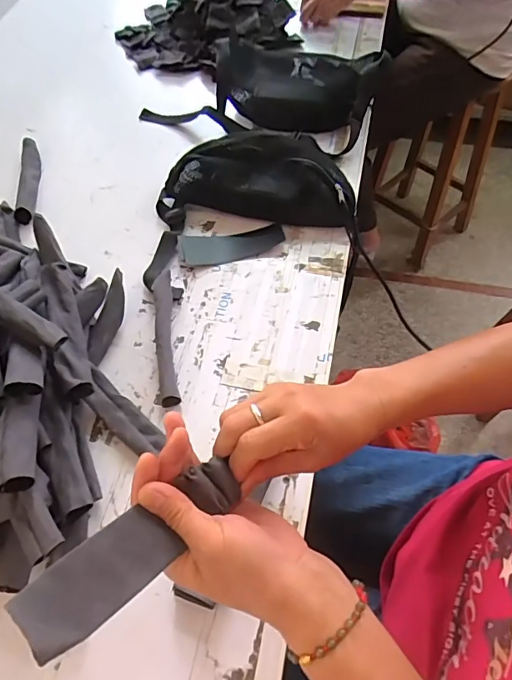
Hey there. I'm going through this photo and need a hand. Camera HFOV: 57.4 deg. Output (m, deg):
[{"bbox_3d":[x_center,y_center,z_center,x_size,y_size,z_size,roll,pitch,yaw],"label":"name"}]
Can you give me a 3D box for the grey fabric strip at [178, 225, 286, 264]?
[{"bbox_3d":[-0.035,-0.140,0.681,0.151,0.012,0.053,-6,59,-2],"label":"grey fabric strip"}]

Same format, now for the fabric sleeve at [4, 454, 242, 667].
[{"bbox_3d":[-0.074,0.129,0.299,0.148,0.019,0.042,-31,62,-33],"label":"fabric sleeve"}]

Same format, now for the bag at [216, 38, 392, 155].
[{"bbox_3d":[0.065,-0.439,0.813,0.279,0.090,0.175,22,62,14],"label":"bag"}]

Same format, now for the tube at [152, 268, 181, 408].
[{"bbox_3d":[-0.111,0.000,0.577,0.022,0.020,0.178,-9,59,-3],"label":"tube"}]

